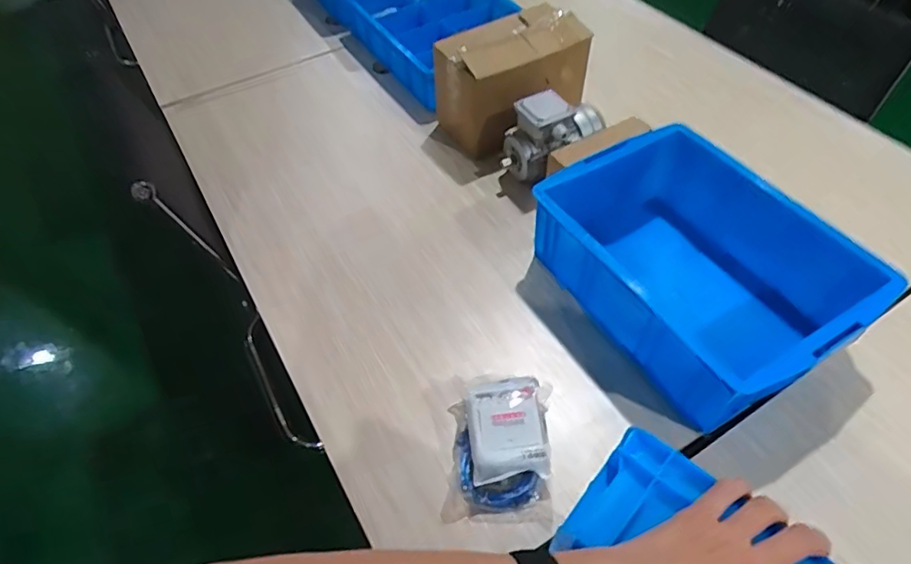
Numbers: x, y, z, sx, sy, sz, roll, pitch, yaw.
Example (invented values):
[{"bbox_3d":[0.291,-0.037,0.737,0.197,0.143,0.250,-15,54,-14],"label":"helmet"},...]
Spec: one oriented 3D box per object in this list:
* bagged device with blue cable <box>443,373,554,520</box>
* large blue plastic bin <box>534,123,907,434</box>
[{"bbox_3d":[0.059,0.206,0.732,0.132,0.062,0.181,3,52,4],"label":"bagged device with blue cable"},{"bbox_3d":[0.365,-0.033,0.866,0.311,0.178,0.446,-24,55,-17],"label":"large blue plastic bin"}]

